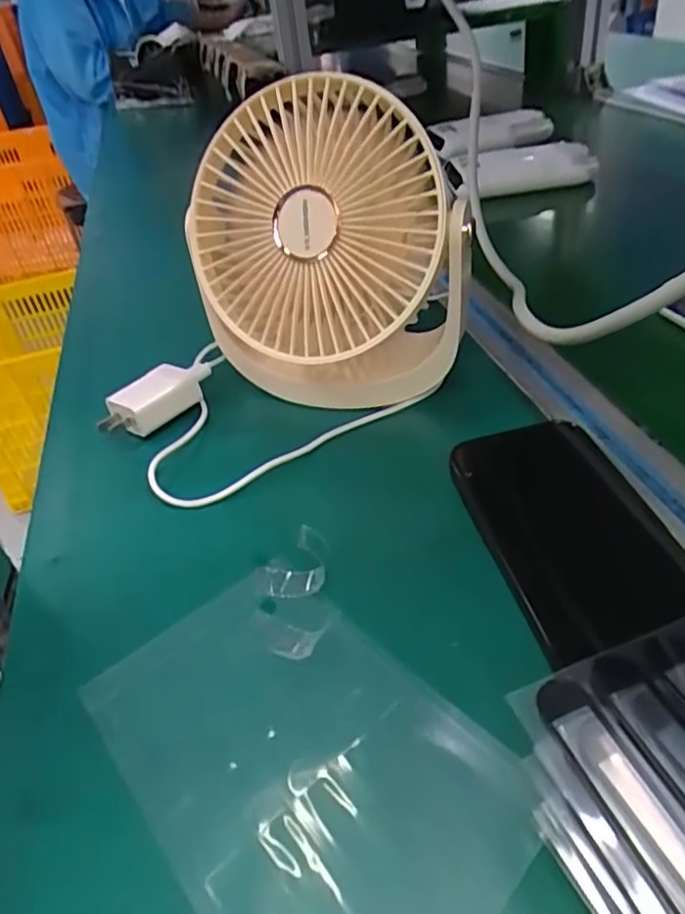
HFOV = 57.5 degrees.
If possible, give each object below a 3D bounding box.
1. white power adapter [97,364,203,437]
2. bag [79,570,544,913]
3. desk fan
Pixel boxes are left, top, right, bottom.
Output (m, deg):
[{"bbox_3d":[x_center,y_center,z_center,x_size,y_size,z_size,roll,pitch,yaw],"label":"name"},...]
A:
[{"bbox_3d":[-0.125,-0.035,0.406,0.033,0.024,0.060,24,51,34],"label":"white power adapter"},{"bbox_3d":[-0.018,0.110,0.231,0.105,0.006,0.162,-34,45,-25],"label":"bag"},{"bbox_3d":[-0.004,-0.125,0.378,0.160,0.161,0.124,3,42,16],"label":"desk fan"}]

